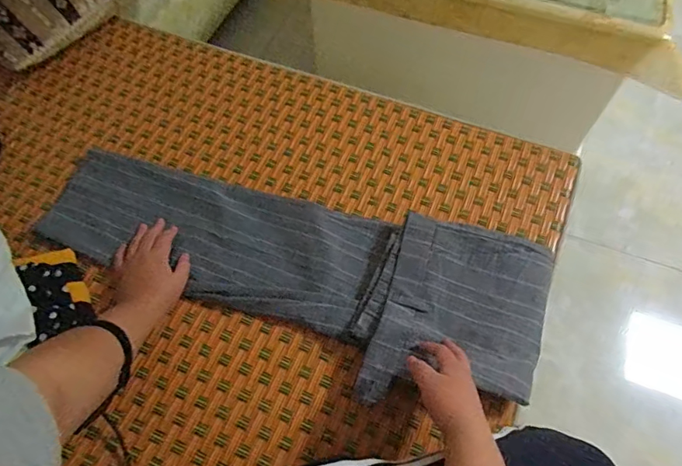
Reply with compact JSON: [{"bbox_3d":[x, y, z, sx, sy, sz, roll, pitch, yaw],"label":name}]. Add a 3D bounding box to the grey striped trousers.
[{"bbox_3d":[-0.093,0.038,0.680,0.715,0.036,0.242,15,64,13],"label":"grey striped trousers"}]

